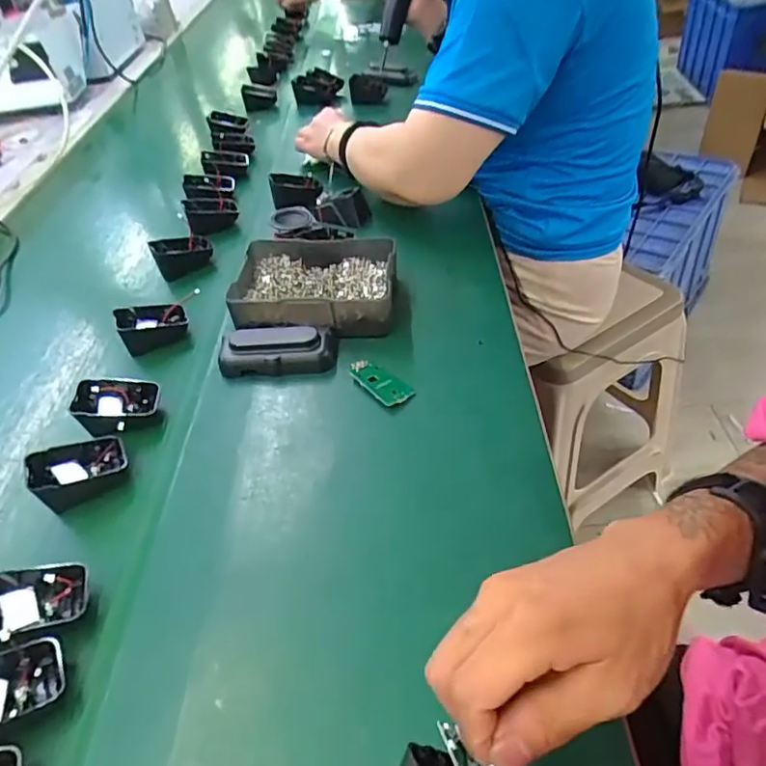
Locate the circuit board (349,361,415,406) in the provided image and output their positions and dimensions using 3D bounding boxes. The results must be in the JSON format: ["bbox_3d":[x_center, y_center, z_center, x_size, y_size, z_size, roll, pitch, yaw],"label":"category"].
[{"bbox_3d":[-0.004,-0.001,0.500,0.026,0.008,0.061,-35,49,-24],"label":"circuit board"}]

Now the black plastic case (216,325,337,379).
[{"bbox_3d":[-0.098,-0.033,0.525,0.104,0.033,0.041,-8,44,1],"label":"black plastic case"}]

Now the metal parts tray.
[{"bbox_3d":[-0.070,-0.101,0.586,0.163,0.042,0.127,-4,44,5],"label":"metal parts tray"}]

